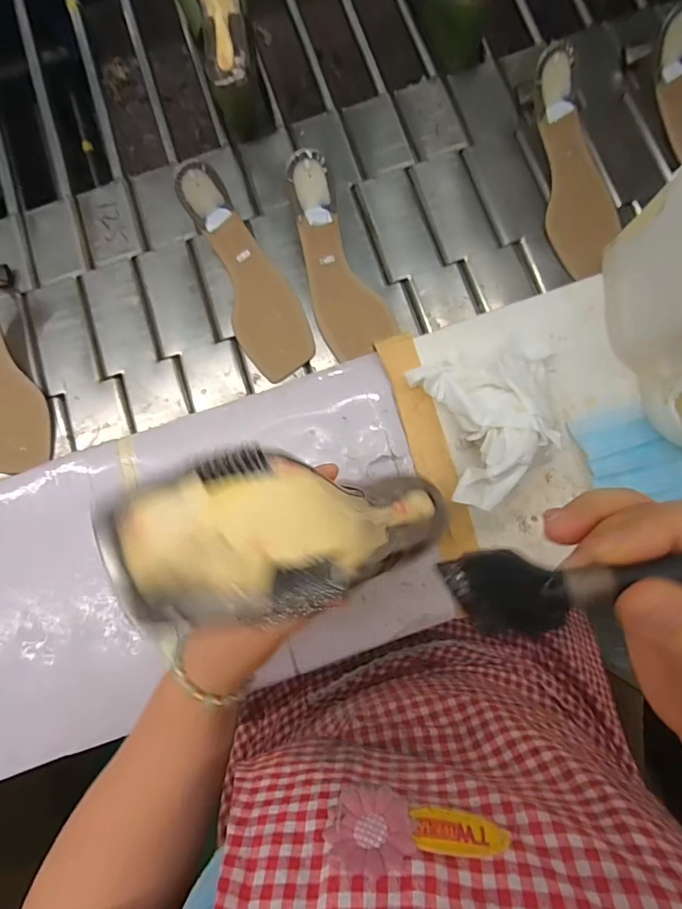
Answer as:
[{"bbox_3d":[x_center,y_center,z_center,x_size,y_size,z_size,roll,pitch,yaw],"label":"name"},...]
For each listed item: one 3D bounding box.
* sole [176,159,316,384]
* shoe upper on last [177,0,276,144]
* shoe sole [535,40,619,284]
[{"bbox_3d":[-0.095,-0.181,0.462,0.071,0.043,0.208,-27,97,-3],"label":"sole"},{"bbox_3d":[-0.129,-0.458,0.505,0.076,0.078,0.188,-17,103,-1],"label":"shoe upper on last"},{"bbox_3d":[0.245,-0.292,0.458,0.072,0.045,0.202,-13,94,-1],"label":"shoe sole"}]

